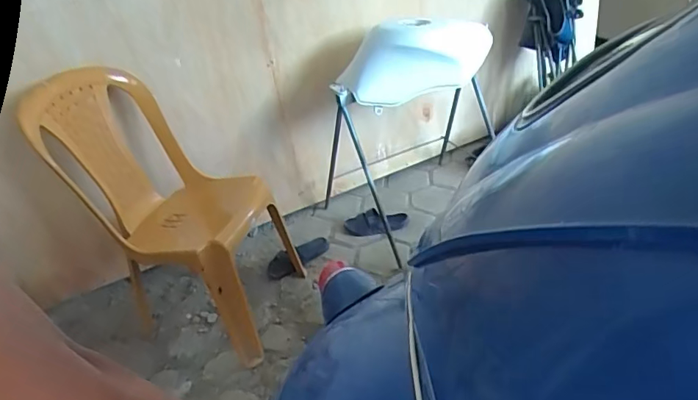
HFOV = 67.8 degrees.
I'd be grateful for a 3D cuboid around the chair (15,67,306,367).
[{"bbox_3d":[-0.524,0.014,1.606,0.625,0.741,0.489,6,38,21],"label":"chair"}]

